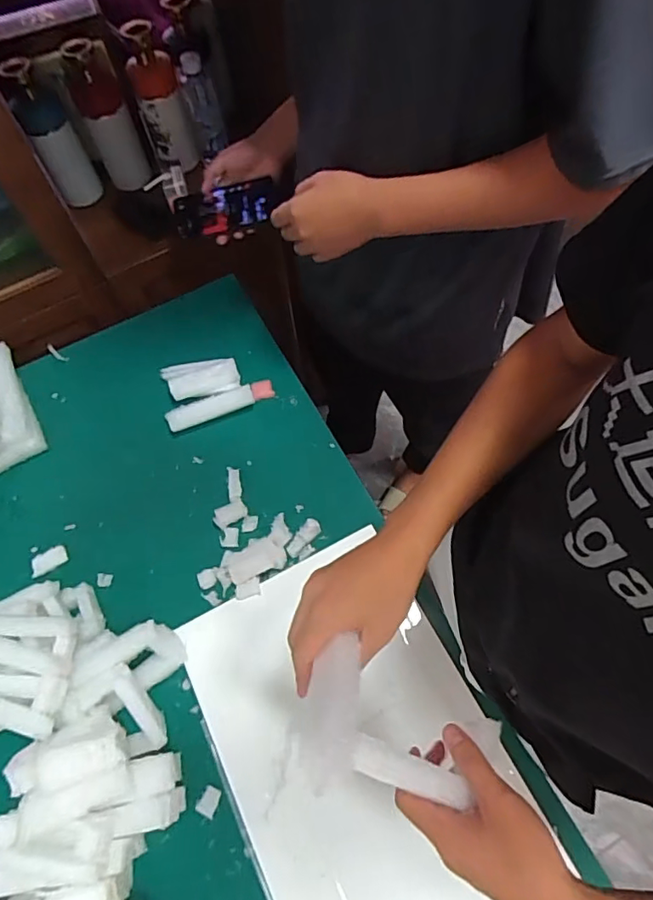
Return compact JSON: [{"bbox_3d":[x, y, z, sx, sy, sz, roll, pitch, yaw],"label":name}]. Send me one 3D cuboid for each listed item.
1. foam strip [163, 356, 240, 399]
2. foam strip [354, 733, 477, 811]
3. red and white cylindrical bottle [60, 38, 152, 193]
[{"bbox_3d":[-0.201,-0.115,0.823,0.120,0.023,0.059,-9,64,-1],"label":"foam strip"},{"bbox_3d":[0.062,0.243,0.391,0.088,0.008,0.026,11,65,20],"label":"foam strip"},{"bbox_3d":[-0.355,-0.535,0.845,0.075,0.208,0.079,-28,66,-10],"label":"red and white cylindrical bottle"}]

